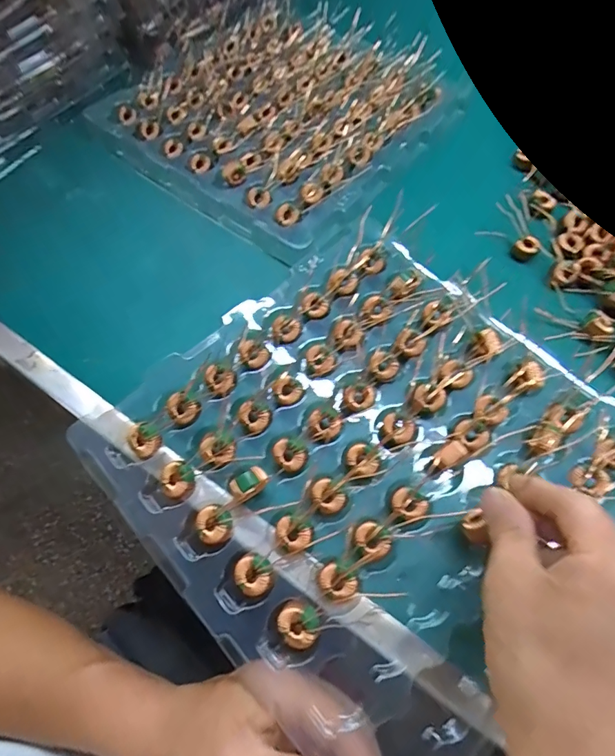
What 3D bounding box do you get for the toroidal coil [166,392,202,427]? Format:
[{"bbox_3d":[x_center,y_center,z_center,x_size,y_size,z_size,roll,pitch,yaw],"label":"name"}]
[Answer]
[{"bbox_3d":[-0.085,0.022,0.281,0.022,0.008,0.018,24,67,11],"label":"toroidal coil"}]

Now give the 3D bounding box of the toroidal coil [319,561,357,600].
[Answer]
[{"bbox_3d":[0.017,0.116,0.238,0.020,0.009,0.018,40,71,17],"label":"toroidal coil"}]

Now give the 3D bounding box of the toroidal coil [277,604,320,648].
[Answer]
[{"bbox_3d":[-0.005,0.134,0.226,0.021,0.008,0.020,0,65,0],"label":"toroidal coil"}]

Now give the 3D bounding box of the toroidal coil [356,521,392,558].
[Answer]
[{"bbox_3d":[0.040,0.096,0.249,0.018,0.007,0.020,-34,69,-15],"label":"toroidal coil"}]

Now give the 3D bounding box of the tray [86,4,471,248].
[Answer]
[{"bbox_3d":[-0.024,-0.279,0.432,0.283,0.024,0.273,39,71,16],"label":"tray"}]

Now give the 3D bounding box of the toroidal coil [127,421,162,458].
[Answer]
[{"bbox_3d":[-0.106,0.041,0.272,0.020,0.010,0.022,0,65,0],"label":"toroidal coil"}]

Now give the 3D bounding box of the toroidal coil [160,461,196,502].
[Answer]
[{"bbox_3d":[-0.082,0.065,0.263,0.023,0.009,0.022,0,65,0],"label":"toroidal coil"}]

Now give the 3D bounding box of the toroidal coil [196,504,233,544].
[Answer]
[{"bbox_3d":[-0.057,0.087,0.252,0.021,0.008,0.021,0,65,0],"label":"toroidal coil"}]

